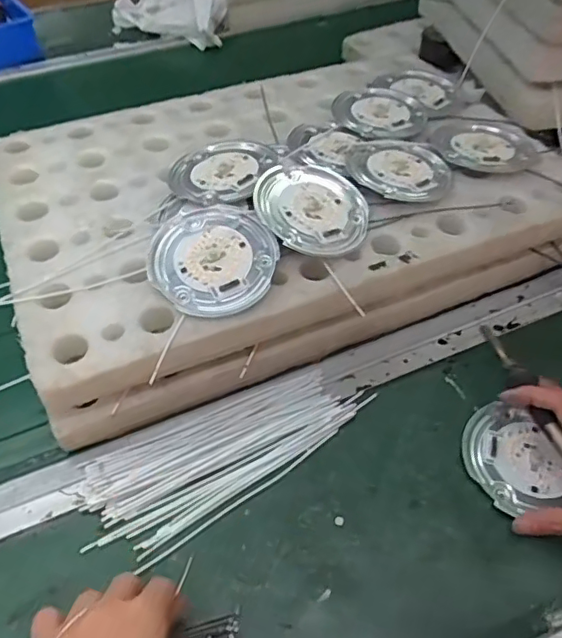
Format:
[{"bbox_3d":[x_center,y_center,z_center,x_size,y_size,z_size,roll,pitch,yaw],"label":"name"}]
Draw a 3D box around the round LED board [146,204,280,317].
[{"bbox_3d":[-0.056,-0.051,0.481,0.101,0.008,0.103,1,66,-1],"label":"round LED board"}]

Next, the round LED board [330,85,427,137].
[{"bbox_3d":[0.108,-0.229,0.637,0.098,0.012,0.107,-1,48,1],"label":"round LED board"}]

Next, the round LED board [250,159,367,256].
[{"bbox_3d":[0.030,-0.102,0.522,0.104,0.014,0.110,7,58,-11],"label":"round LED board"}]

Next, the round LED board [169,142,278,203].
[{"bbox_3d":[-0.056,-0.143,0.553,0.086,0.011,0.096,15,50,15],"label":"round LED board"}]

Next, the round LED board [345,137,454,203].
[{"bbox_3d":[0.116,-0.149,0.568,0.100,0.009,0.097,-1,48,1],"label":"round LED board"}]

